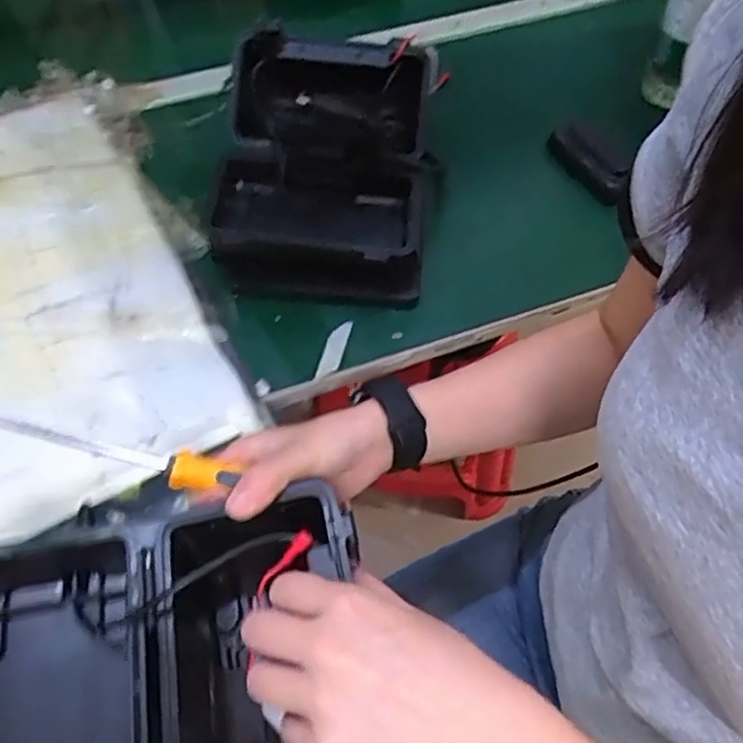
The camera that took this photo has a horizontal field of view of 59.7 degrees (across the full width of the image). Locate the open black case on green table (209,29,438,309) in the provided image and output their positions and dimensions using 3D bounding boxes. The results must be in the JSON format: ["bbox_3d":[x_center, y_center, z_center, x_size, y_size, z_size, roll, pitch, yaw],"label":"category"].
[{"bbox_3d":[-0.038,-0.173,0.552,0.174,0.124,0.191,5,56,5],"label":"open black case on green table"}]

